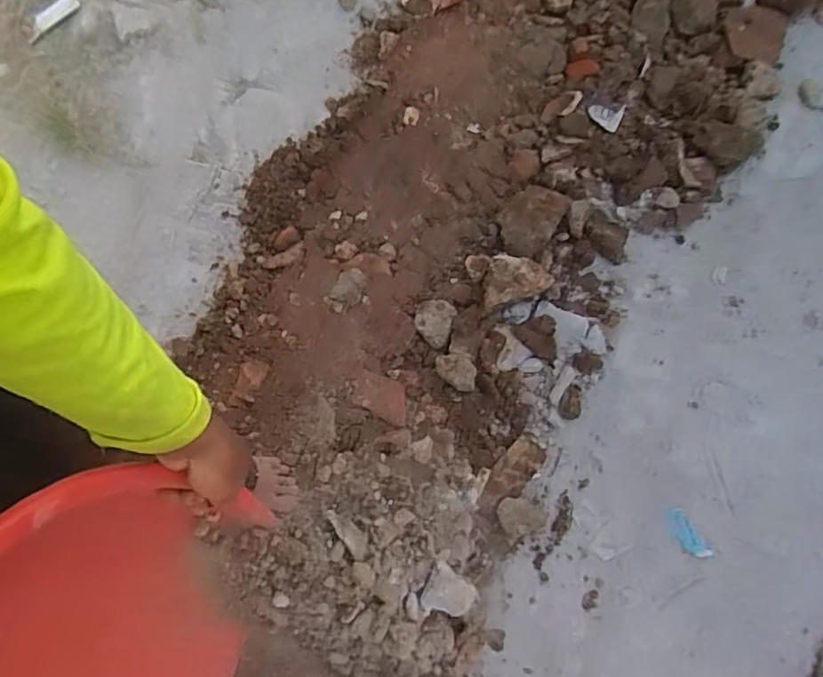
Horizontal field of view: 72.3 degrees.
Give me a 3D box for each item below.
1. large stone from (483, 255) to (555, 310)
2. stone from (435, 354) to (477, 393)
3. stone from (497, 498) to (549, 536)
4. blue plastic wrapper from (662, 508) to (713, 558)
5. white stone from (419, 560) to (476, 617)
[{"bbox_3d":[0.209,-0.126,1.145,0.144,0.056,0.099,-14,77,-9],"label":"large stone"},{"bbox_3d":[0.089,0.062,1.107,0.089,0.030,0.061,36,75,5],"label":"stone"},{"bbox_3d":[0.214,0.344,1.083,0.097,0.026,0.065,10,74,-3],"label":"stone"},{"bbox_3d":[0.514,0.370,1.061,0.042,0.029,0.105,-30,80,-12],"label":"blue plastic wrapper"},{"bbox_3d":[0.056,0.343,0.762,0.085,0.040,0.061,32,57,-25],"label":"white stone"}]

